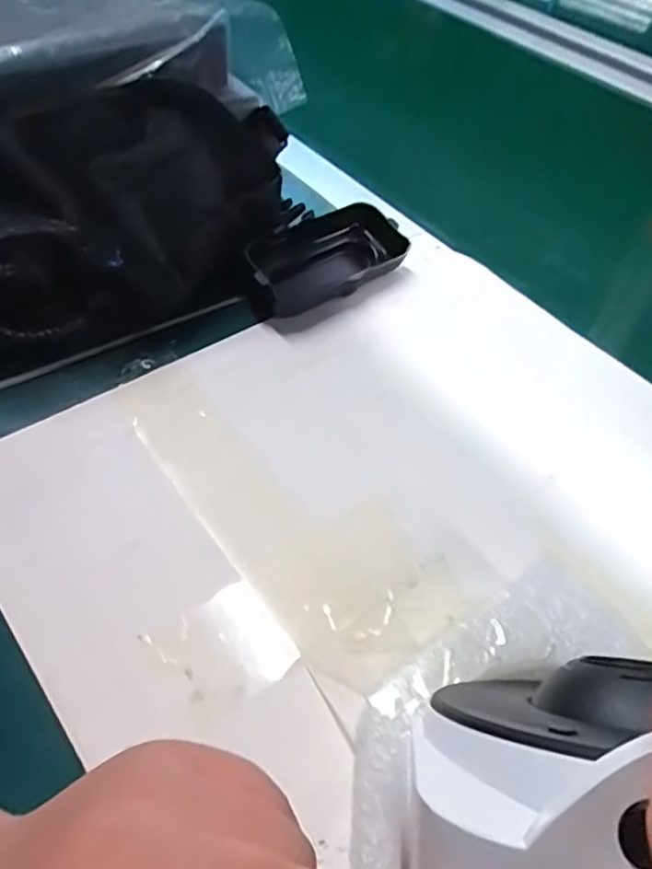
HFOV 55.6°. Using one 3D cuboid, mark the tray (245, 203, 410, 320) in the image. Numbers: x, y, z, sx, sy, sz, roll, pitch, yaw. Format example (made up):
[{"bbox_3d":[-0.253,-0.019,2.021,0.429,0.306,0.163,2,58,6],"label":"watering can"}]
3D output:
[{"bbox_3d":[0.001,-0.117,0.399,0.120,0.031,0.042,-33,59,-32],"label":"tray"}]

